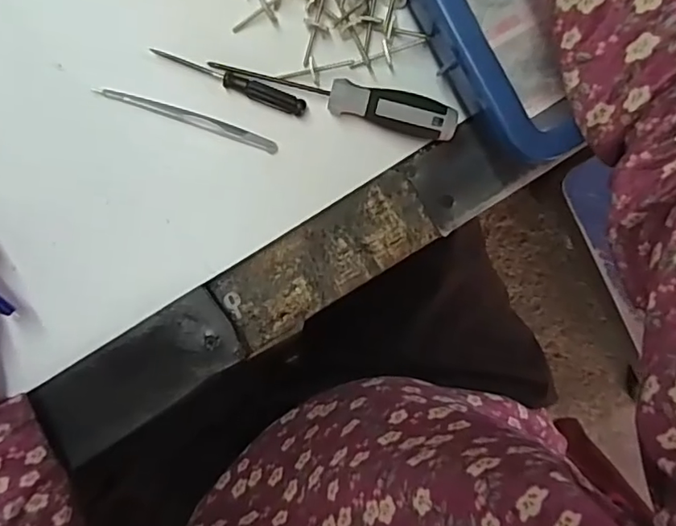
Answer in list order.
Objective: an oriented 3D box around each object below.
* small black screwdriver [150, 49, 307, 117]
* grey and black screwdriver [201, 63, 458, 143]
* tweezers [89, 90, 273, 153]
[{"bbox_3d":[-0.063,-0.106,0.331,0.091,0.006,0.010,19,94,-8],"label":"small black screwdriver"},{"bbox_3d":[-0.001,-0.097,0.333,0.142,0.021,0.022,11,95,-8],"label":"grey and black screwdriver"},{"bbox_3d":[-0.087,-0.085,0.331,0.105,0.004,0.009,17,94,-8],"label":"tweezers"}]

